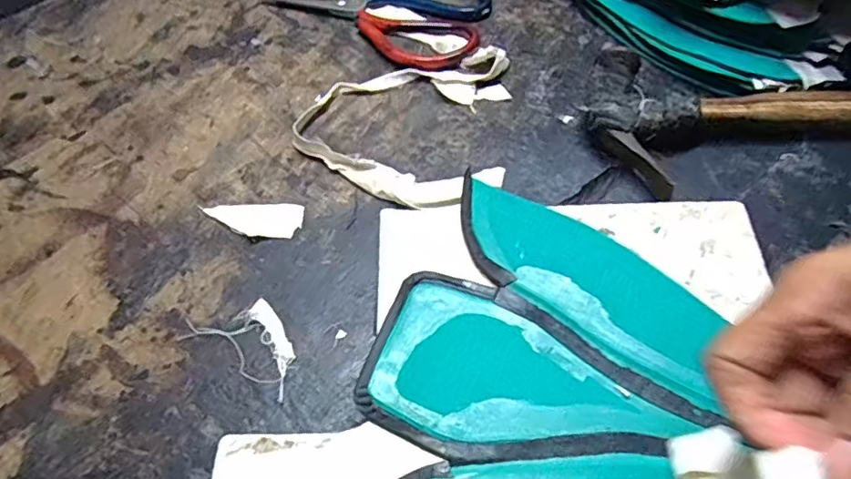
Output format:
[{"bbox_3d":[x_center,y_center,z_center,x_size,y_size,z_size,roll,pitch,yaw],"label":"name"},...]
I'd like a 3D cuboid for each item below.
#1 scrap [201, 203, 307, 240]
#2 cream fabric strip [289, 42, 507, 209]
[{"bbox_3d":[-0.115,-0.013,0.386,0.067,0.004,0.026,0,59,3],"label":"scrap"},{"bbox_3d":[-0.018,-0.082,0.415,0.147,0.019,0.136,1,60,4],"label":"cream fabric strip"}]

